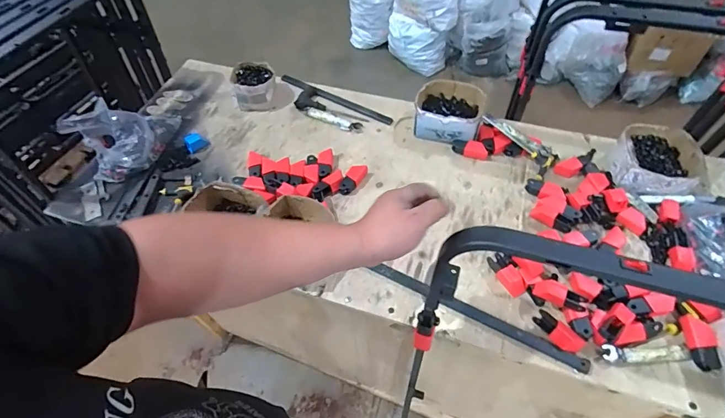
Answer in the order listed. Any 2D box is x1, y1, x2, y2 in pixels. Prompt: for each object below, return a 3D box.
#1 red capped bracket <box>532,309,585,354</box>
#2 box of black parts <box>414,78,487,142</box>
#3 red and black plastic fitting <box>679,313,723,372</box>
[{"bbox_3d":[0.335,0.212,0.682,0.043,0.019,0.082,-34,59,-20],"label":"red capped bracket"},{"bbox_3d":[0.219,-0.250,0.996,0.170,0.064,0.172,16,56,14],"label":"box of black parts"},{"bbox_3d":[0.563,0.221,0.663,0.036,0.027,0.083,6,54,8],"label":"red and black plastic fitting"}]

